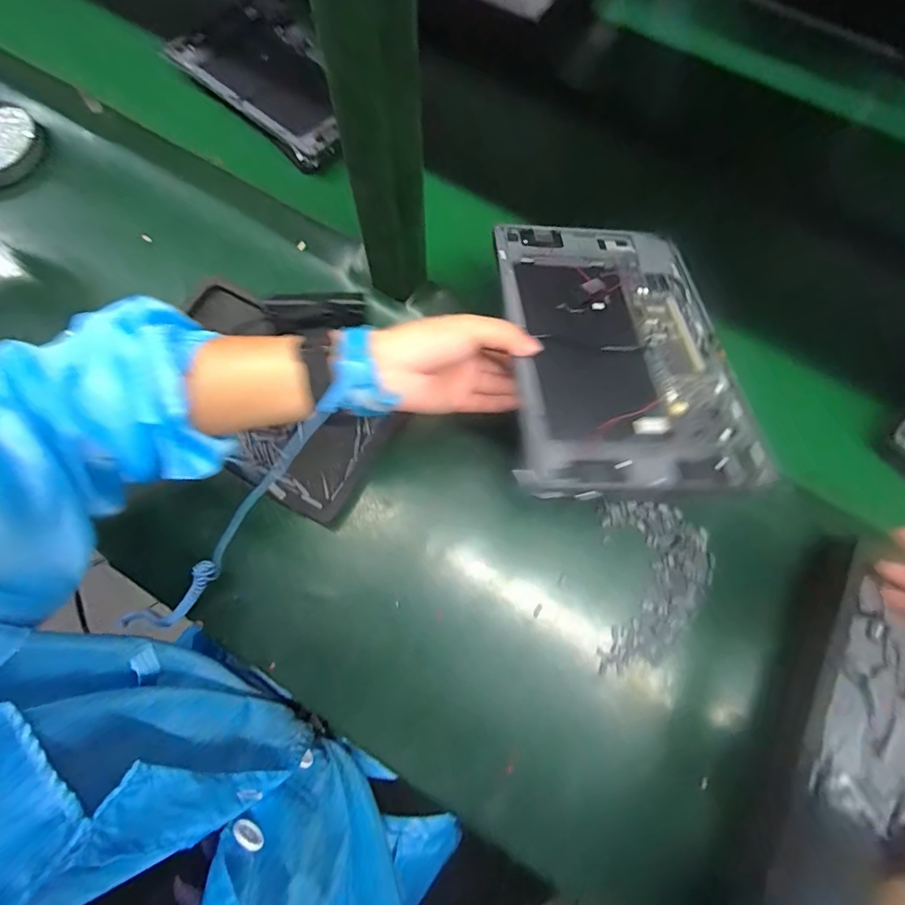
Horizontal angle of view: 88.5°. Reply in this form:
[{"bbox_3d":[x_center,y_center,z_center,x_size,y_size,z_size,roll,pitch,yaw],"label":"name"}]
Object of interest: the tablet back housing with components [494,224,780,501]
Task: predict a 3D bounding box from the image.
[{"bbox_3d":[0.126,-0.084,0.356,0.169,0.009,0.256,1,60,-6],"label":"tablet back housing with components"}]

